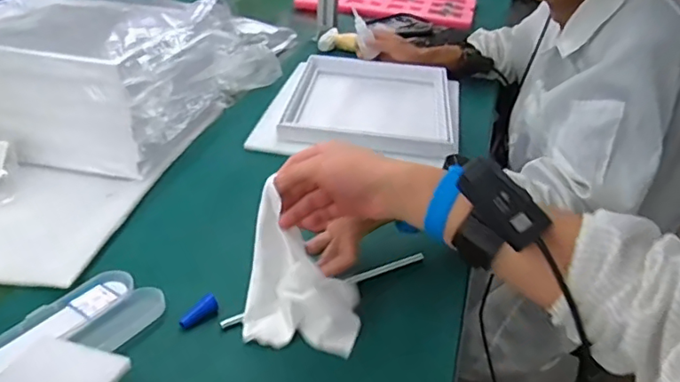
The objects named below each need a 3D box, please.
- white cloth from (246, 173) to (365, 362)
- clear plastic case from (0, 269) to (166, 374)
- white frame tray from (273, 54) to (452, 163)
[{"bbox_3d":[-0.031,0.078,0.558,0.109,0.144,0.035,8,-1,0],"label":"white cloth"},{"bbox_3d":[-0.257,0.135,0.532,0.089,0.014,0.173,22,35,25],"label":"clear plastic case"},{"bbox_3d":[0.053,-0.154,0.985,0.268,0.051,0.302,7,31,4],"label":"white frame tray"}]

